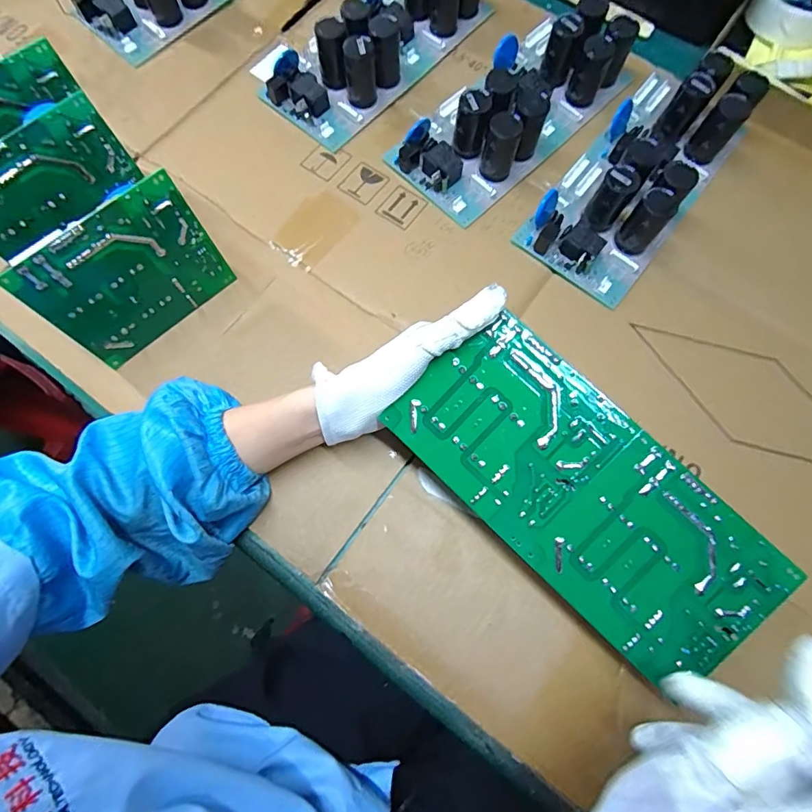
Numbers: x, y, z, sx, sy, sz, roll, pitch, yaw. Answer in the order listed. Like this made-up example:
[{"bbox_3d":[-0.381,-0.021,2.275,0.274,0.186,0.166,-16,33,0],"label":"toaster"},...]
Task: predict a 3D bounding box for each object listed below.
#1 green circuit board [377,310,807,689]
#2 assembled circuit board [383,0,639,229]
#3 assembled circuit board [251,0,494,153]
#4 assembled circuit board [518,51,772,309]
[{"bbox_3d":[0.112,0.056,0.297,0.247,0.004,0.110,43,94,7],"label":"green circuit board"},{"bbox_3d":[0.104,-0.291,0.440,0.110,0.056,0.248,43,78,11],"label":"assembled circuit board"},{"bbox_3d":[-0.039,-0.394,0.471,0.144,0.057,0.257,42,78,11],"label":"assembled circuit board"},{"bbox_3d":[0.217,-0.218,0.420,0.110,0.056,0.248,37,77,10],"label":"assembled circuit board"}]

